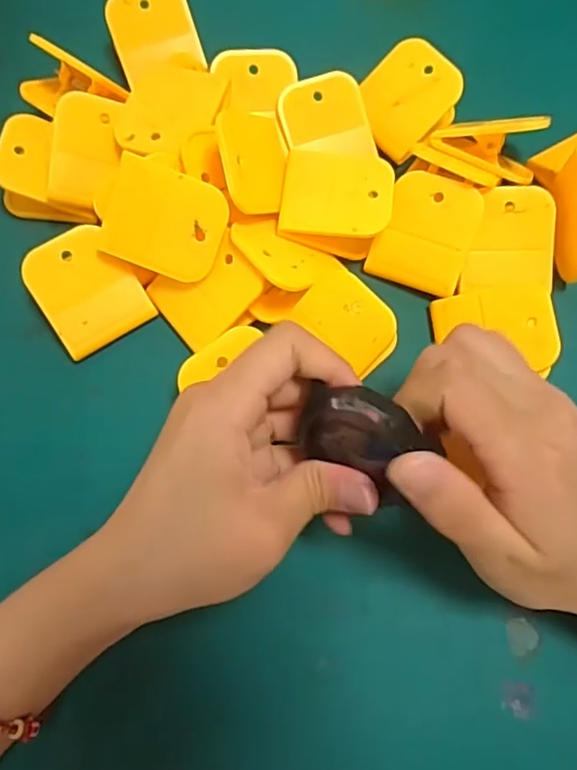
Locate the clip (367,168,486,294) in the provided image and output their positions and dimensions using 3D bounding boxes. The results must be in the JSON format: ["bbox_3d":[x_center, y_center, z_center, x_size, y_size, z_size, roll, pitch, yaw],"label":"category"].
[{"bbox_3d":[0.071,-0.078,0.295,0.047,0.025,0.049,21,74,7],"label":"clip"}]

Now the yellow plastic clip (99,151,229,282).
[{"bbox_3d":[-0.059,-0.078,0.277,0.054,0.007,0.048,20,107,-1],"label":"yellow plastic clip"}]

